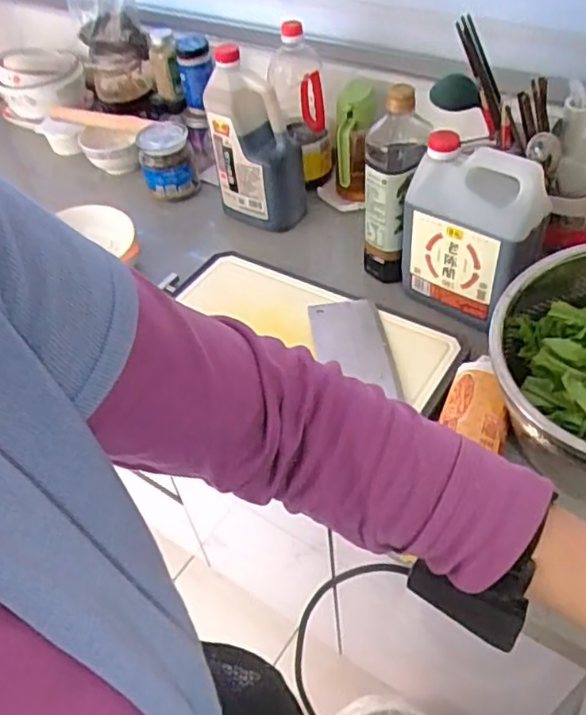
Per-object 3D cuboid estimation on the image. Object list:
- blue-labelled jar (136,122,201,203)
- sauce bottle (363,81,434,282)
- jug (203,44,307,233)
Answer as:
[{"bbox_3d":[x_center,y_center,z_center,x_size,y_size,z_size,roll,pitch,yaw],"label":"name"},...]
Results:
[{"bbox_3d":[-0.221,-0.343,1.108,0.089,0.117,0.091,-11,48,-3],"label":"blue-labelled jar"},{"bbox_3d":[0.137,-0.221,0.858,0.081,0.273,0.062,4,49,10],"label":"sauce bottle"},{"bbox_3d":[-0.060,-0.333,0.985,0.118,0.277,0.101,24,55,25],"label":"jug"}]

